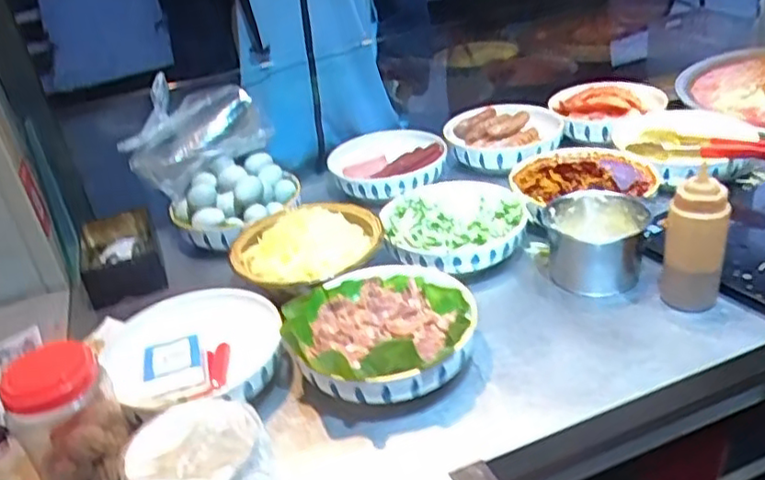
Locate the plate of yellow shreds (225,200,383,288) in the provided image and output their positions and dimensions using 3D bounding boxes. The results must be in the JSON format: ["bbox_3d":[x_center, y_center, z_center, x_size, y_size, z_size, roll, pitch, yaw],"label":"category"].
[{"bbox_3d":[-0.118,-0.009,1.002,0.216,0.042,0.224,-6,29,3],"label":"plate of yellow shreds"}]

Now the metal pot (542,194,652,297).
[{"bbox_3d":[0.300,0.003,0.937,0.129,0.095,0.113,0,30,13],"label":"metal pot"}]

